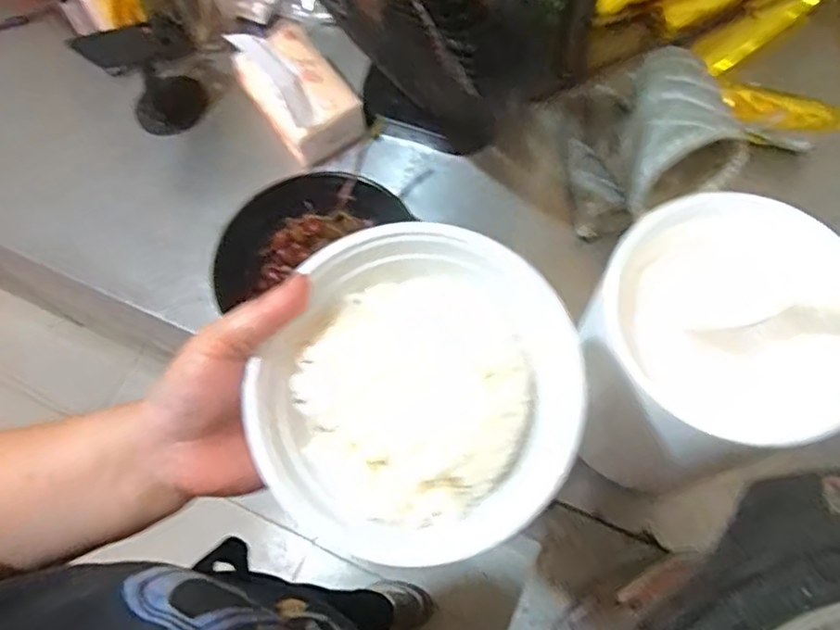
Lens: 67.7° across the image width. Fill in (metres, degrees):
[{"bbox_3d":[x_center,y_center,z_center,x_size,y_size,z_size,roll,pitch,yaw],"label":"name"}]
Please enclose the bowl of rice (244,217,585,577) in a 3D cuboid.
[{"bbox_3d":[-0.005,0.038,0.321,0.160,0.047,0.161,0,68,0],"label":"bowl of rice"}]

